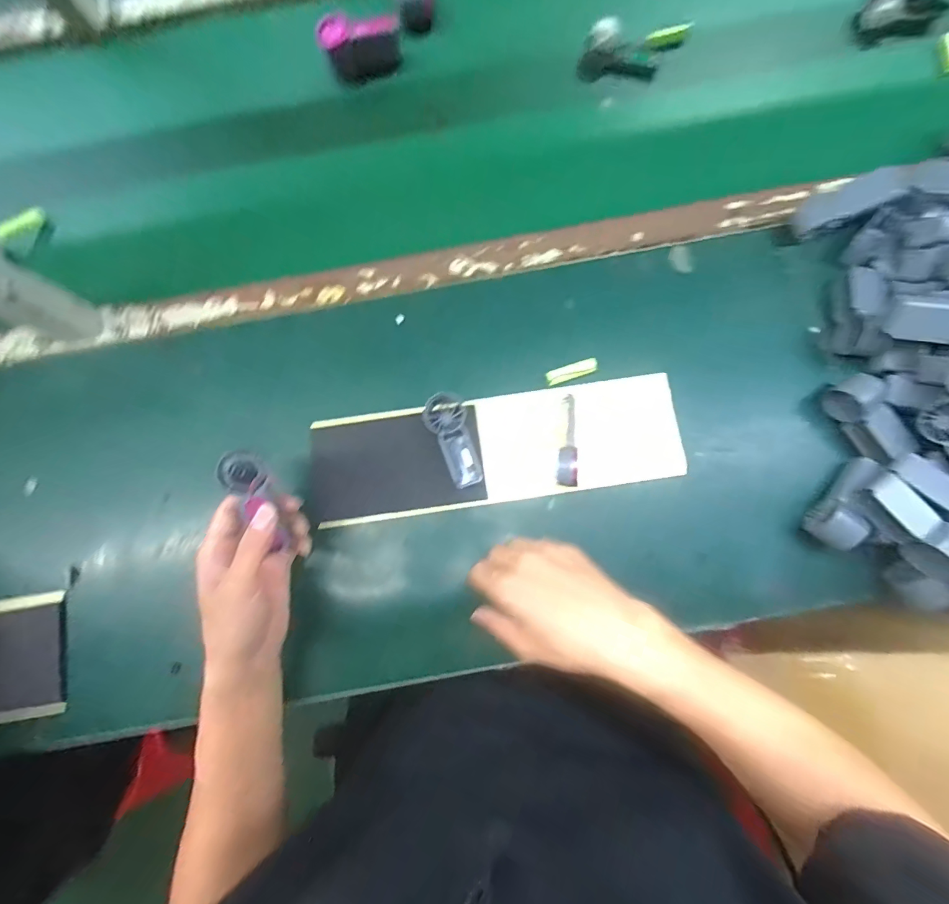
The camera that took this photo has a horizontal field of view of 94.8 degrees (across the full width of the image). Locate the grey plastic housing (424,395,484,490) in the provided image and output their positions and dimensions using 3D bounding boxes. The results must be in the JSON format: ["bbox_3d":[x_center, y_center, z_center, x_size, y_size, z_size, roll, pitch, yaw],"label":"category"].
[{"bbox_3d":[-0.022,-0.012,0.431,0.042,0.033,0.093,-14,80,-1],"label":"grey plastic housing"}]

